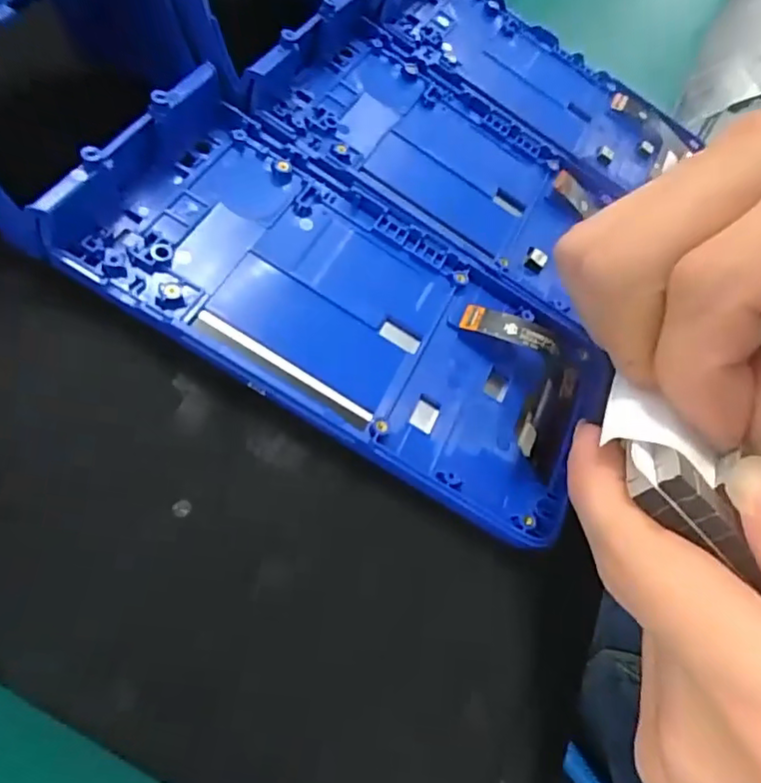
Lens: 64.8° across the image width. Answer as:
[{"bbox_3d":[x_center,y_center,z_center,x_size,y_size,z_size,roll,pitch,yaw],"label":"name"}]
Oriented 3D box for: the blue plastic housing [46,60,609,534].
[{"bbox_3d":[-0.007,-0.029,0.183,0.166,0.021,0.080,33,54,-4],"label":"blue plastic housing"}]

